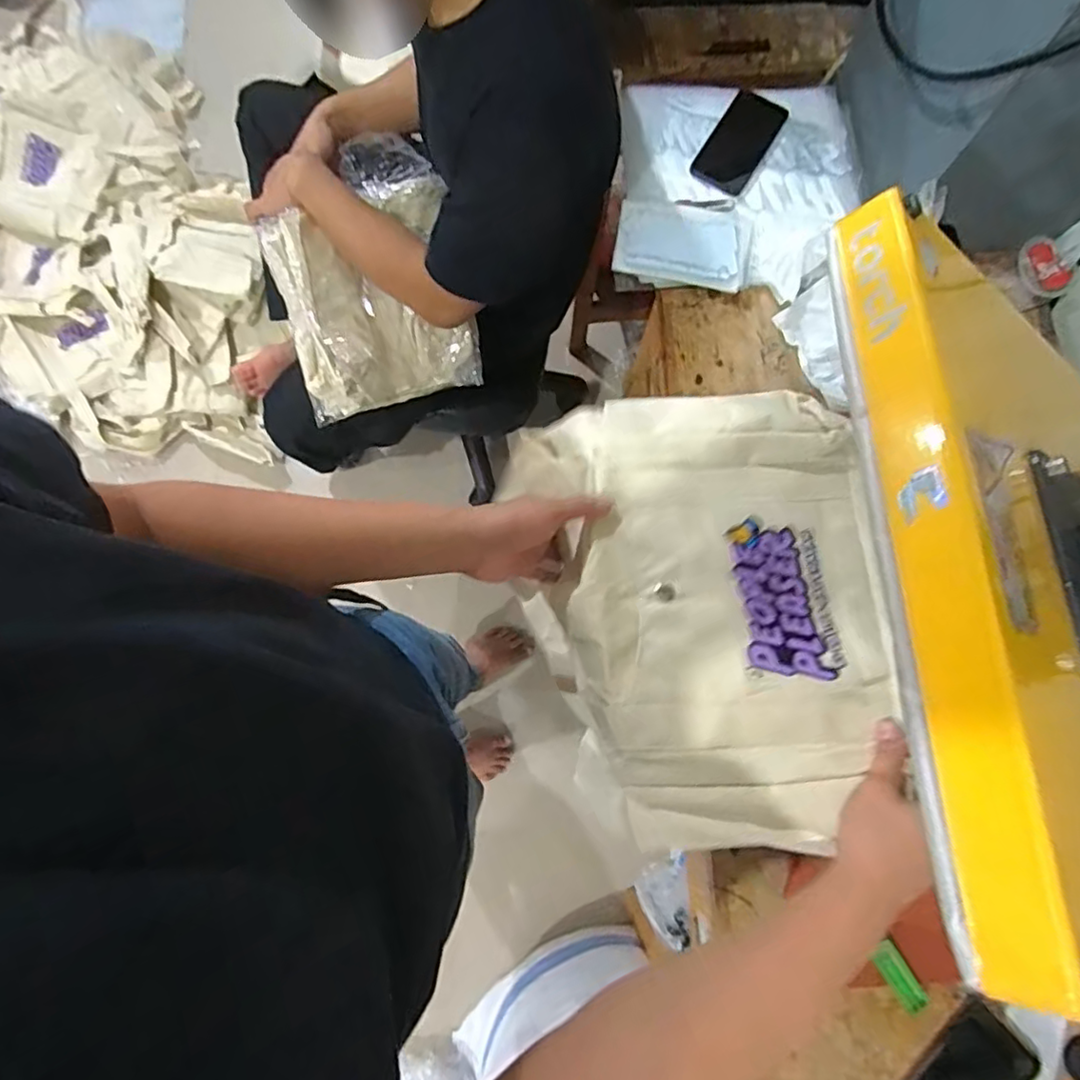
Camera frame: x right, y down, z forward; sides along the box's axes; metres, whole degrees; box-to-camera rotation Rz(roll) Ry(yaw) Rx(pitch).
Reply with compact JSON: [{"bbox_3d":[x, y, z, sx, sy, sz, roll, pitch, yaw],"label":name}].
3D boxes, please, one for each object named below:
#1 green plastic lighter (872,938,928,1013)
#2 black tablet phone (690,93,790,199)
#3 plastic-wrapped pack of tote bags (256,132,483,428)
[{"bbox_3d":[0.349,0.426,0.586,0.027,0.008,0.064,-28,79,-7],"label":"green plastic lighter"},{"bbox_3d":[0.271,-0.537,0.811,0.076,0.012,0.160,32,78,6],"label":"black tablet phone"},{"bbox_3d":[-0.237,-0.353,0.867,0.257,0.333,0.056,-20,33,-13],"label":"plastic-wrapped pack of tote bags"}]

